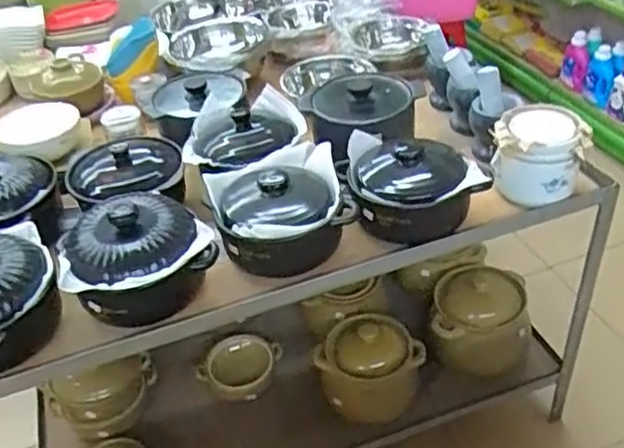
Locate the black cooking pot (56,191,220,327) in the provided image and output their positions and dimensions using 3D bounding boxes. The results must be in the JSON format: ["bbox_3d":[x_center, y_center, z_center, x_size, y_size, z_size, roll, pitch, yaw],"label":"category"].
[{"bbox_3d":[-0.286,0.050,1.079,0.240,0.140,0.201,-16,40,-12],"label":"black cooking pot"}]

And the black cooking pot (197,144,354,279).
[{"bbox_3d":[-0.055,-0.028,1.172,0.239,0.124,0.230,-15,39,-10],"label":"black cooking pot"}]

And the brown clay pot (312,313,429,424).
[{"bbox_3d":[0.128,0.312,1.502,0.225,0.168,0.222,-4,39,3],"label":"brown clay pot"}]

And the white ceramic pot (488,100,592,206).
[{"bbox_3d":[0.421,-0.131,1.208,0.156,0.124,0.158,-4,39,3],"label":"white ceramic pot"}]

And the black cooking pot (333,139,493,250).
[{"bbox_3d":[0.184,-0.080,1.185,0.251,0.143,0.177,-6,39,0],"label":"black cooking pot"}]

